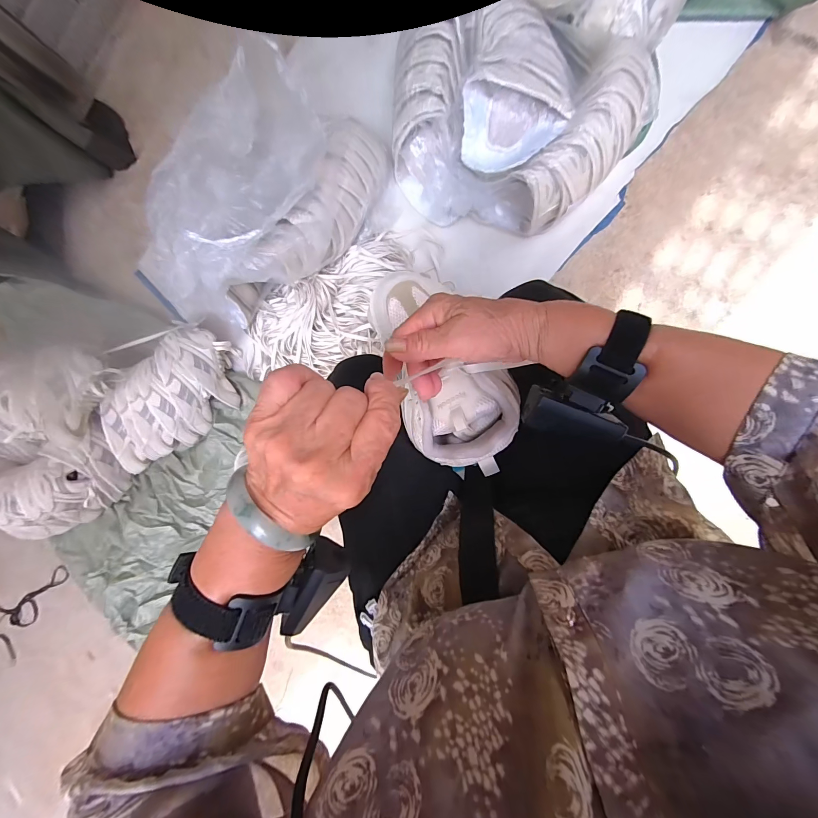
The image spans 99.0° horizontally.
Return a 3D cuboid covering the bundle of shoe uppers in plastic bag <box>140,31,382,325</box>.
[{"bbox_3d":[-0.280,-0.381,0.658,0.274,0.238,0.489,36,96,10],"label":"bundle of shoe uppers in plastic bag"}]

